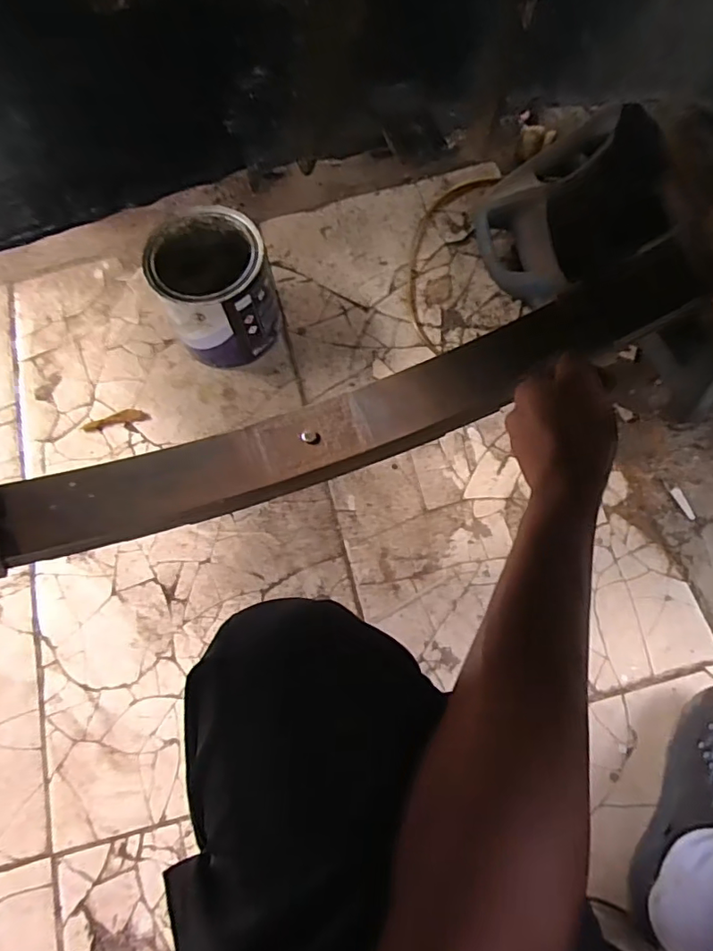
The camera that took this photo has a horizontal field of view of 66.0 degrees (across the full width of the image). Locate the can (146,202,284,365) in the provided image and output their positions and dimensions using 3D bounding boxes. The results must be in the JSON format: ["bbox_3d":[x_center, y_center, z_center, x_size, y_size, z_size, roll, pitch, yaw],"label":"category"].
[{"bbox_3d":[-0.182,-0.246,0.740,0.141,0.160,0.145,-1,71,2],"label":"can"}]

